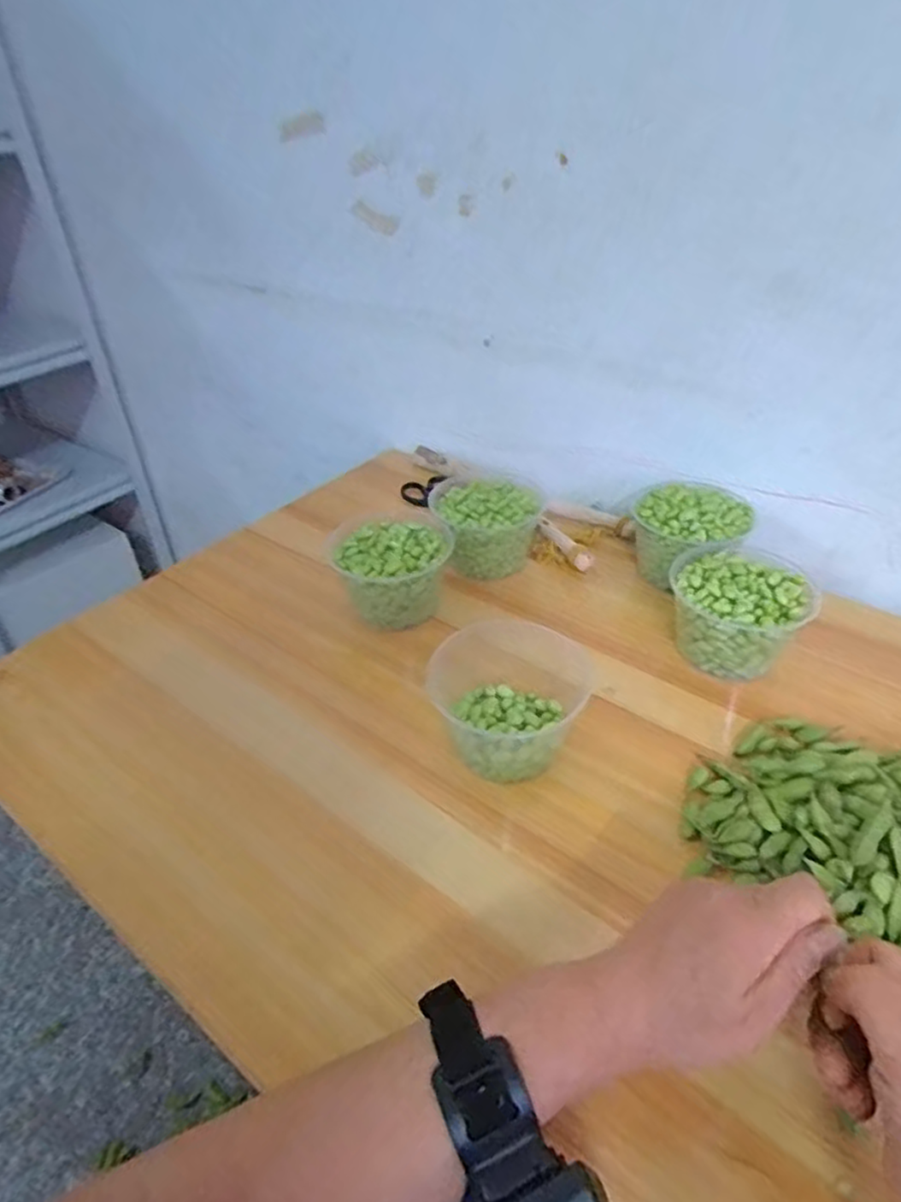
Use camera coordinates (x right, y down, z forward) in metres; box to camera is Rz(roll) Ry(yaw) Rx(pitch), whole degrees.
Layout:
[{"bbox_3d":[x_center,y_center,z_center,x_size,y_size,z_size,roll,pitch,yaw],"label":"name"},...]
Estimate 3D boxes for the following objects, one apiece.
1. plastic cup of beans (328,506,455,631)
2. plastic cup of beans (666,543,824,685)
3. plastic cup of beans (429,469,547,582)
[{"bbox_3d":[-0.051,-0.028,0.629,0.106,0.074,0.109,-2,39,-1],"label":"plastic cup of beans"},{"bbox_3d":[0.237,0.007,0.568,0.108,0.065,0.107,-1,39,1],"label":"plastic cup of beans"},{"bbox_3d":[0.037,-0.077,0.679,0.107,0.075,0.094,1,39,3],"label":"plastic cup of beans"}]

